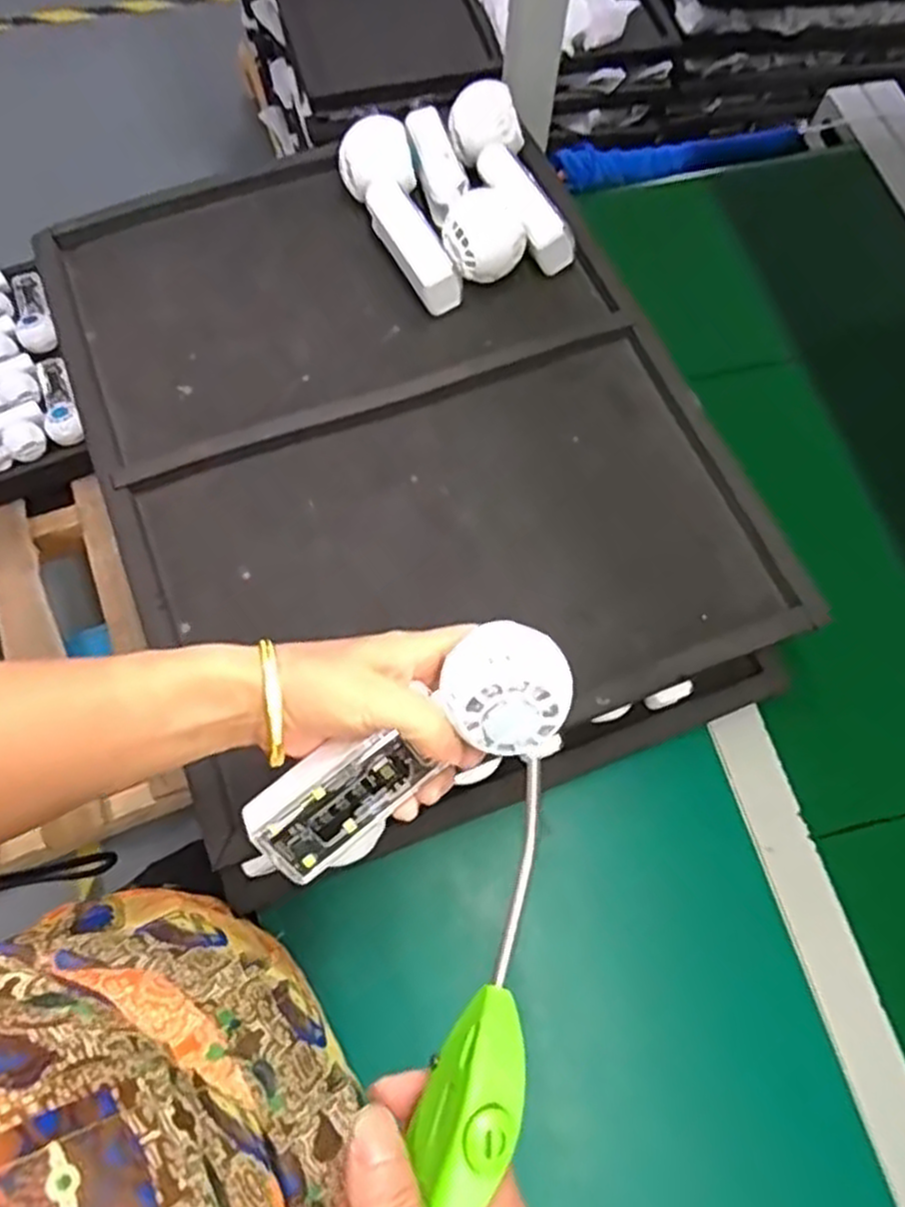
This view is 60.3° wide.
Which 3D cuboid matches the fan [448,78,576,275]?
[{"bbox_3d":[0.043,-0.340,0.622,0.059,0.042,0.162,-15,69,-7],"label":"fan"}]

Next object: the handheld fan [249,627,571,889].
[{"bbox_3d":[-0.021,0.074,0.387,0.173,0.042,0.058,-33,110,6],"label":"handheld fan"}]

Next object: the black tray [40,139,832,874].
[{"bbox_3d":[-0.029,-0.125,0.565,0.420,0.039,0.483,-21,70,-9],"label":"black tray"}]

